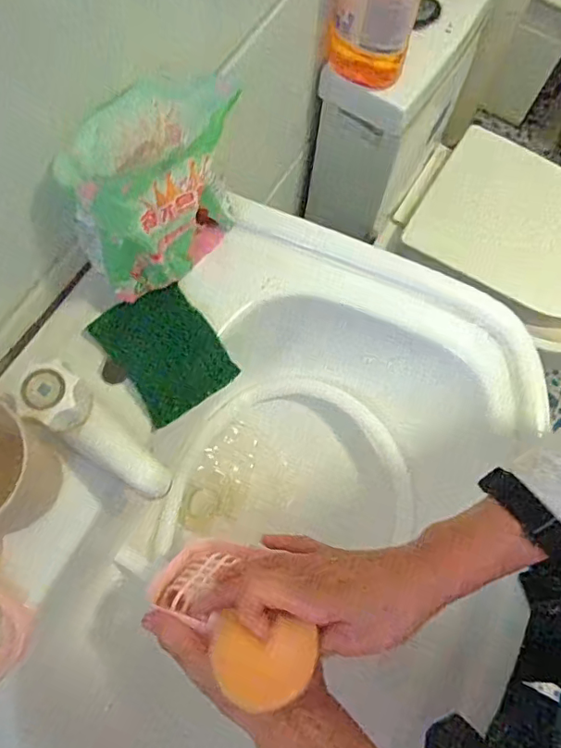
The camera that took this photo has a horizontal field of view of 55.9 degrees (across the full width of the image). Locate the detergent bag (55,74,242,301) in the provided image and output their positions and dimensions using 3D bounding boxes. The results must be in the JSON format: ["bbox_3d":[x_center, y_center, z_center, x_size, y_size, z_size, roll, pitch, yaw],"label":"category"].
[{"bbox_3d":[-0.097,-0.137,0.425,0.082,0.144,0.139,35,73,9],"label":"detergent bag"}]

